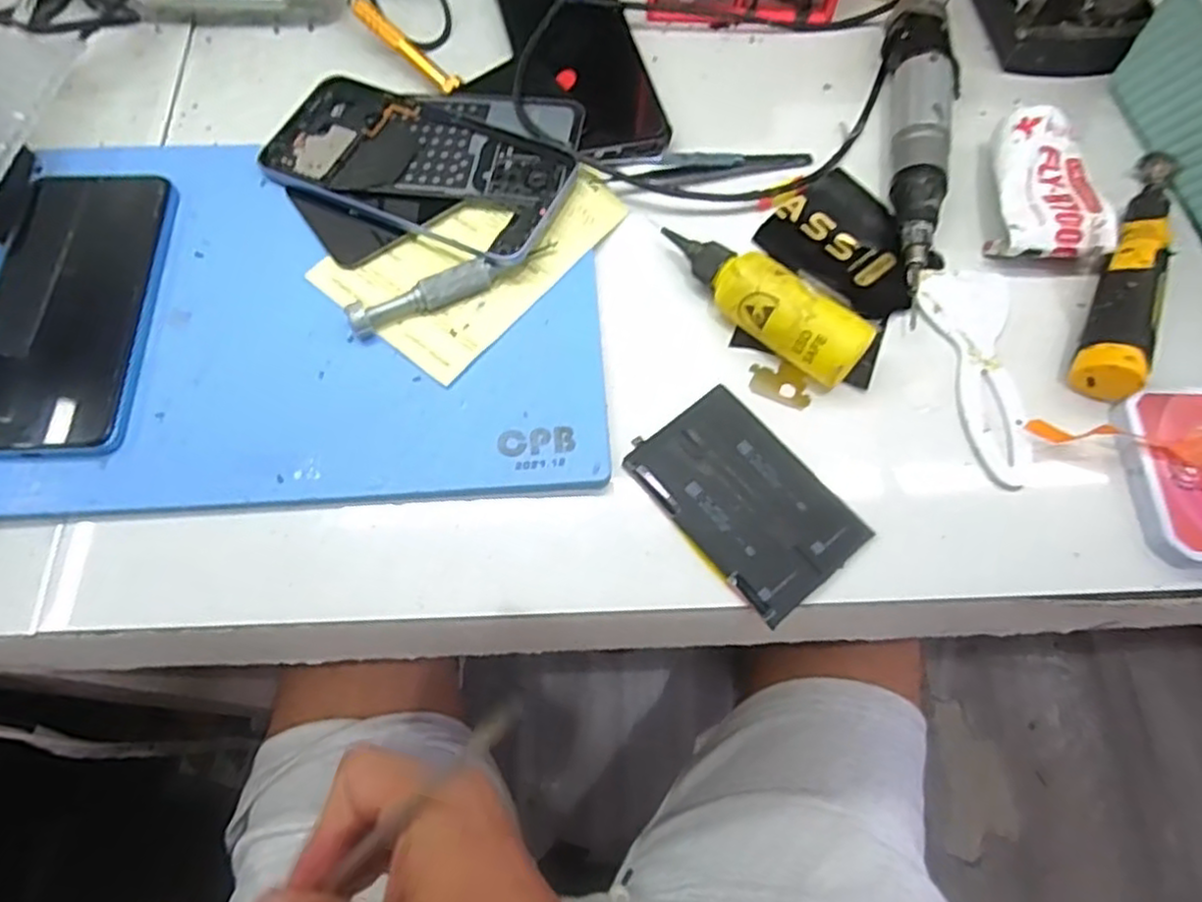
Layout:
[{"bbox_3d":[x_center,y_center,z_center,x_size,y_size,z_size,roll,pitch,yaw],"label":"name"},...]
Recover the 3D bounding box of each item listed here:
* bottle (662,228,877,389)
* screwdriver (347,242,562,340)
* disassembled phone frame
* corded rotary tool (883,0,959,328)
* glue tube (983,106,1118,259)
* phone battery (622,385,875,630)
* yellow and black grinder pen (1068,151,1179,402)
[{"bbox_3d":[0.080,-0.076,0.367,0.114,0.036,0.035,37,72,13],"label":"bottle"},{"bbox_3d":[-0.076,-0.085,0.370,0.110,0.016,0.014,-22,70,-10],"label":"screwdriver"},{"bbox_3d":[-0.101,-0.160,0.401,0.171,0.011,0.084,25,71,14],"label":"disassembled phone frame"},{"bbox_3d":[0.188,-0.185,0.416,0.039,0.030,0.229,7,68,2],"label":"corded rotary tool"},{"bbox_3d":[0.245,-0.147,0.402,0.058,0.024,0.089,-2,68,-2],"label":"glue tube"},{"bbox_3d":[0.069,0.022,0.341,0.068,0.009,0.104,-37,73,-15],"label":"phone battery"},{"bbox_3d":[0.289,-0.104,0.380,0.030,0.024,0.173,26,70,9],"label":"yellow and black grinder pen"}]

